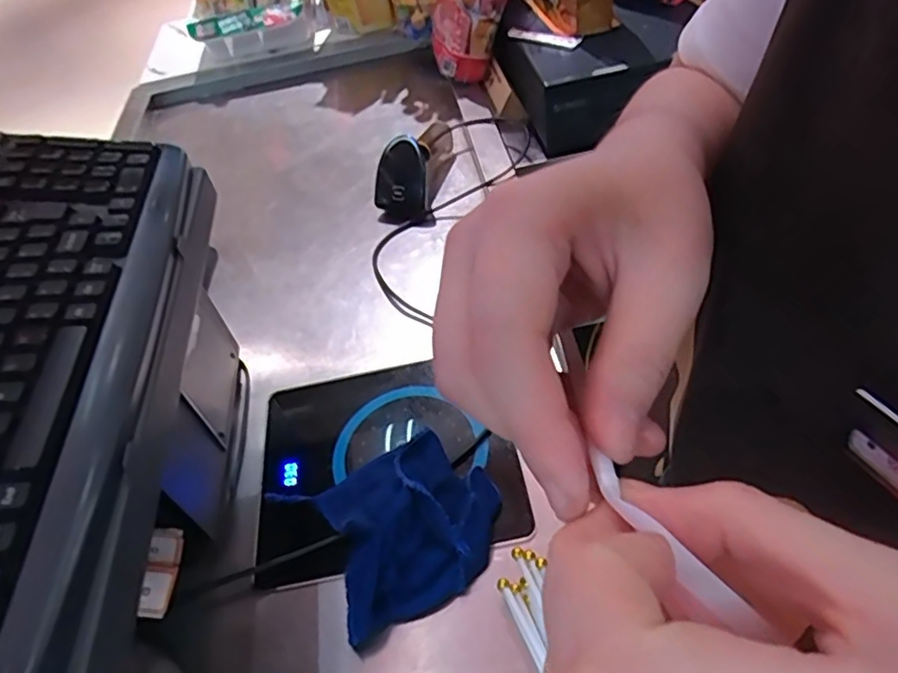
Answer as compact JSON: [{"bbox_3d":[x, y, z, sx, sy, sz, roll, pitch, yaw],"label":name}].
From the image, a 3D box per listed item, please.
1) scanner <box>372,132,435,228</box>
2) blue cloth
[{"bbox_3d":[-0.059,-0.190,0.772,0.073,0.082,0.097,-6,47,4],"label":"scanner"},{"bbox_3d":[-0.039,0.137,0.486,0.139,0.049,0.145,-25,49,-11],"label":"blue cloth"}]

